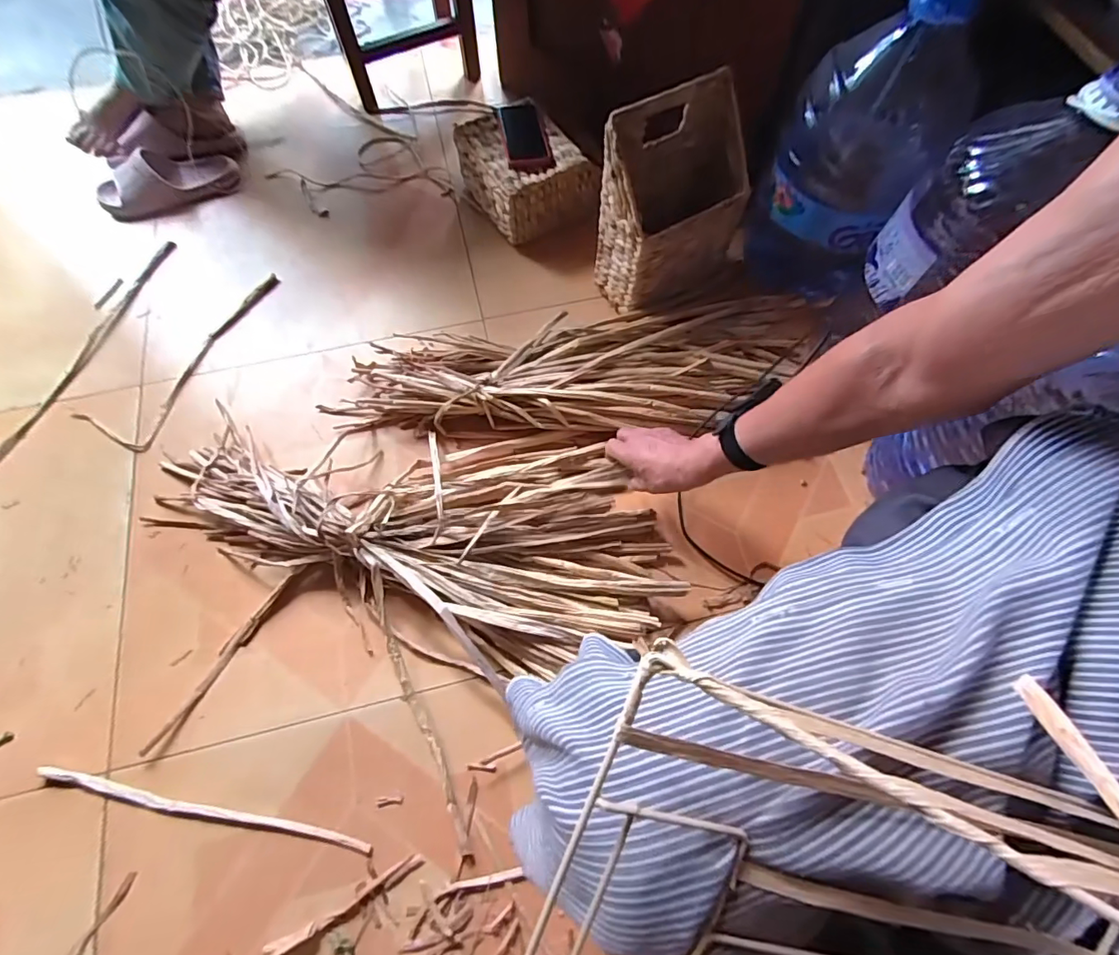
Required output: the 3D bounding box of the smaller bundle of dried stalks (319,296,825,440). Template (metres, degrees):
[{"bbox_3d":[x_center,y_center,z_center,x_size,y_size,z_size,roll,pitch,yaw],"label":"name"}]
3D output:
[{"bbox_3d":[0.037,-0.167,0.839,0.801,0.057,0.251,-6,67,-3],"label":"smaller bundle of dried stalks"}]

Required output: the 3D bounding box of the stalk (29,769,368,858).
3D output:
[{"bbox_3d":[-0.437,0.410,0.621,0.420,0.010,0.017,10,68,4],"label":"stalk"}]

